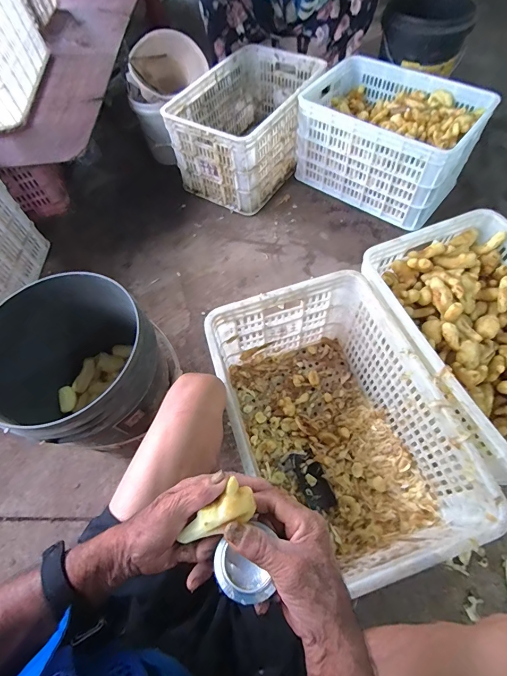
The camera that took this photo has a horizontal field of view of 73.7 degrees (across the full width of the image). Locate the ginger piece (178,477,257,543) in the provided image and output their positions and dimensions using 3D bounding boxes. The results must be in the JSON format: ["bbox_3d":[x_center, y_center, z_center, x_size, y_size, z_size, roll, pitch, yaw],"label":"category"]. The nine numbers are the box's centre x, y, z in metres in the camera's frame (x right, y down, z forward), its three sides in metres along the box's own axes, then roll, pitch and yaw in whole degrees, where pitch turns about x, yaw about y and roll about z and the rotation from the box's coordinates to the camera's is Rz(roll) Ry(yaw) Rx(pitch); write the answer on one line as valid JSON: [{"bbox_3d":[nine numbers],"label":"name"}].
[{"bbox_3d":[-0.033,0.169,0.320,0.070,0.016,0.034,-36,65,-5],"label":"ginger piece"}]

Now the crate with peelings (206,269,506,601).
[{"bbox_3d":[0.160,0.175,0.721,0.366,0.298,0.528,-24,63,-10],"label":"crate with peelings"}]

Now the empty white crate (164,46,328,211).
[{"bbox_3d":[-0.014,-0.791,1.272,0.373,0.279,0.547,28,66,17],"label":"empty white crate"}]

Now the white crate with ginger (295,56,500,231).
[{"bbox_3d":[0.460,-0.694,1.187,0.538,0.276,0.389,33,68,19],"label":"white crate with ginger"}]

